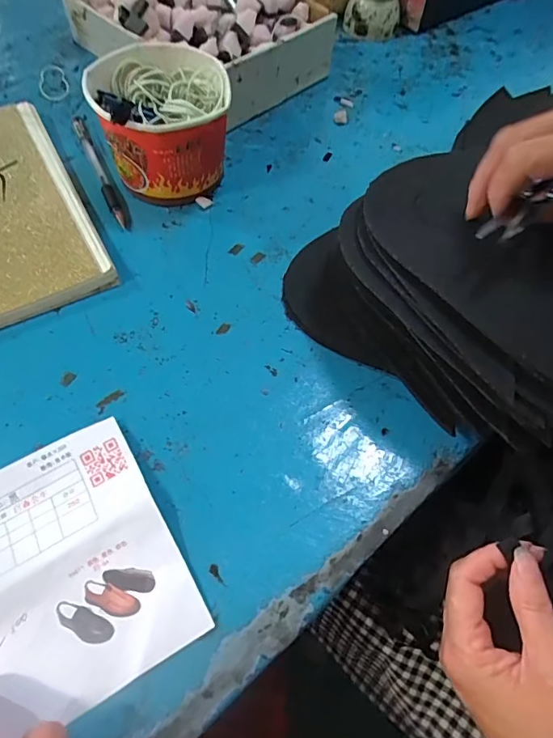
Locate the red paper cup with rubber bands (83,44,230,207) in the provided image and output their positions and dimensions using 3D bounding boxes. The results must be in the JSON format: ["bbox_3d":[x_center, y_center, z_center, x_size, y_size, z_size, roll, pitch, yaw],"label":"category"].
[{"bbox_3d":[-0.098,-0.213,0.431,0.114,0.086,0.126,-17,62,-12],"label":"red paper cup with rubber bands"}]

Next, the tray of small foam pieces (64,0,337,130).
[{"bbox_3d":[-0.088,-0.386,0.544,0.195,0.069,0.267,-39,68,-22],"label":"tray of small foam pieces"}]

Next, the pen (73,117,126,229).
[{"bbox_3d":[-0.168,-0.188,0.457,0.012,0.006,0.156,-23,63,-14],"label":"pen"}]

